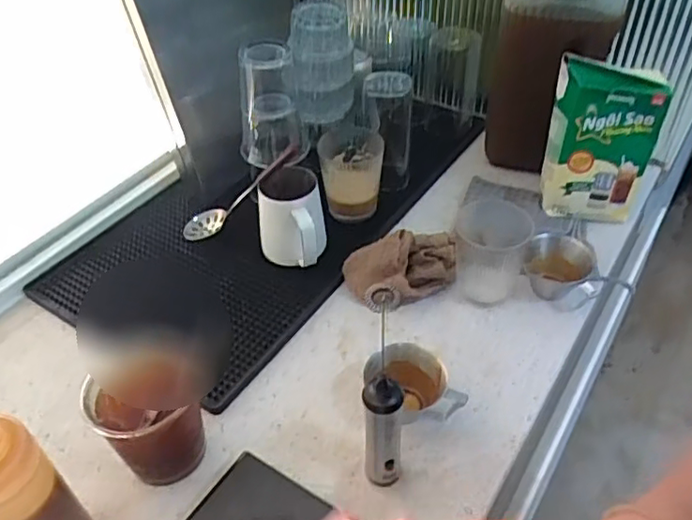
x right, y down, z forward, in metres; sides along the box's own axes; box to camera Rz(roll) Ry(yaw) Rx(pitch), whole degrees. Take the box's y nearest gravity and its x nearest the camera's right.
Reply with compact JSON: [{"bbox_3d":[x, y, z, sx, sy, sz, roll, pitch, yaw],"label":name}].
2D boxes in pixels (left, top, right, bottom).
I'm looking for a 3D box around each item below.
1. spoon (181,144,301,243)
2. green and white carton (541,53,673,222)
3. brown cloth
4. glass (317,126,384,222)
[{"bbox_3d":[-0.119,-0.081,0.718,0.030,0.208,0.046,39,43,-19],"label":"spoon"},{"bbox_3d":[0.288,-0.133,0.722,0.113,0.171,0.061,4,44,7],"label":"green and white carton"},{"bbox_3d":[0.059,0.008,0.682,0.118,0.062,0.074,-2,44,1],"label":"brown cloth"},{"bbox_3d":[0.006,-0.101,0.772,0.077,0.090,0.070,-5,44,-3],"label":"glass"}]

